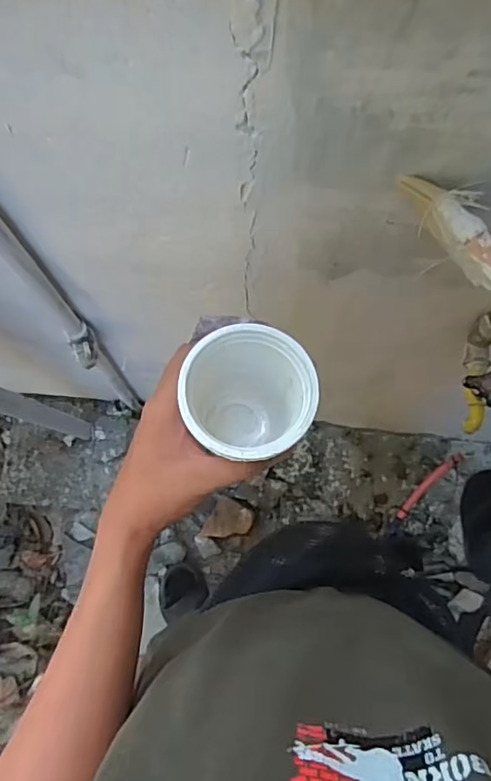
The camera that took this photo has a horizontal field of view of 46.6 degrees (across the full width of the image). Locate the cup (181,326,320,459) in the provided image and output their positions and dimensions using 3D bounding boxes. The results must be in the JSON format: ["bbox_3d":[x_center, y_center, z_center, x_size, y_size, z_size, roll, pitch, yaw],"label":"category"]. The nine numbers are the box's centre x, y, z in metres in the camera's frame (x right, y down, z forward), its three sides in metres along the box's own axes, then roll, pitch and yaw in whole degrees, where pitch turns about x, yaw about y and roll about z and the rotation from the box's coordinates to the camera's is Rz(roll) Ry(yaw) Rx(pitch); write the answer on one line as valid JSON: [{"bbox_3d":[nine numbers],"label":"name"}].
[{"bbox_3d":[-0.001,0.016,0.429,0.088,0.133,0.085,1,74,-3],"label":"cup"}]

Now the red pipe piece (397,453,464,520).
[{"bbox_3d":[0.435,0.223,1.356,0.028,0.030,0.208,44,104,10],"label":"red pipe piece"}]

